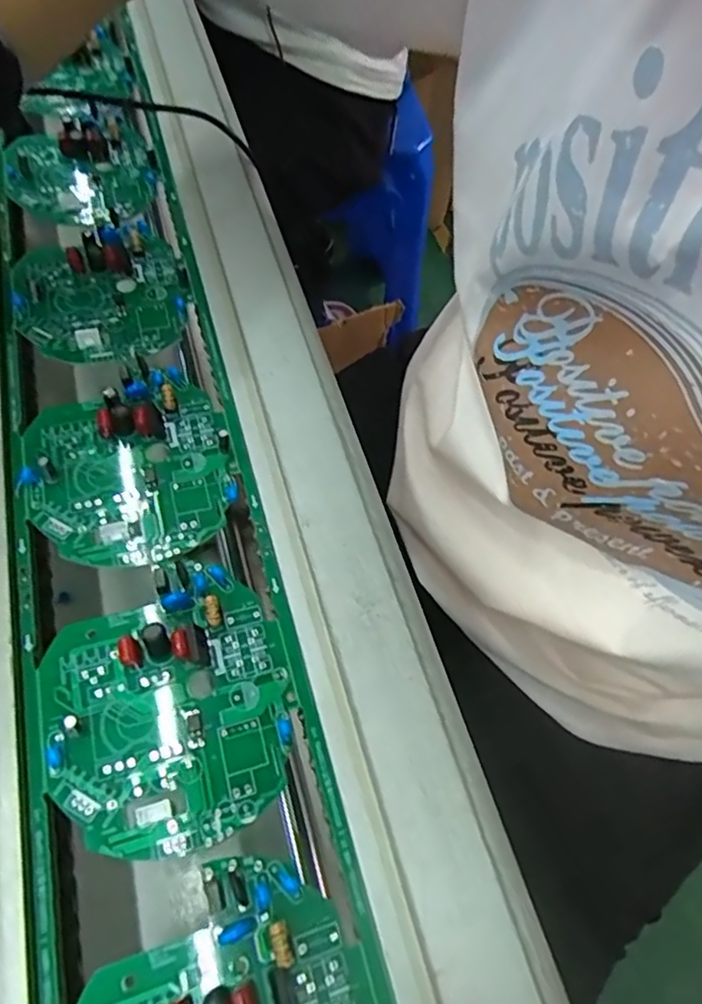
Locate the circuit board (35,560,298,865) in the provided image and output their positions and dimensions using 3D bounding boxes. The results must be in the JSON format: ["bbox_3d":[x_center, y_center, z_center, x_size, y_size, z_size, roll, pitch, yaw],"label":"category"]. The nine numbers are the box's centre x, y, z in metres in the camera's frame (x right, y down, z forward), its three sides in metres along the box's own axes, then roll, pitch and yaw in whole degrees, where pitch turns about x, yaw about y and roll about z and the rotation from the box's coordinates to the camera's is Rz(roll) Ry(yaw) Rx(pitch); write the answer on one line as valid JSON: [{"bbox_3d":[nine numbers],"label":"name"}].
[{"bbox_3d":[-0.063,0.068,0.212,0.083,0.011,0.094,-15,64,-15],"label":"circuit board"}]

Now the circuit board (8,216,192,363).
[{"bbox_3d":[-0.124,-0.108,0.300,0.081,0.013,0.085,-12,63,-14],"label":"circuit board"}]

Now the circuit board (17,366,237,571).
[{"bbox_3d":[-0.092,-0.015,0.254,0.081,0.015,0.086,-15,64,-15],"label":"circuit board"}]

